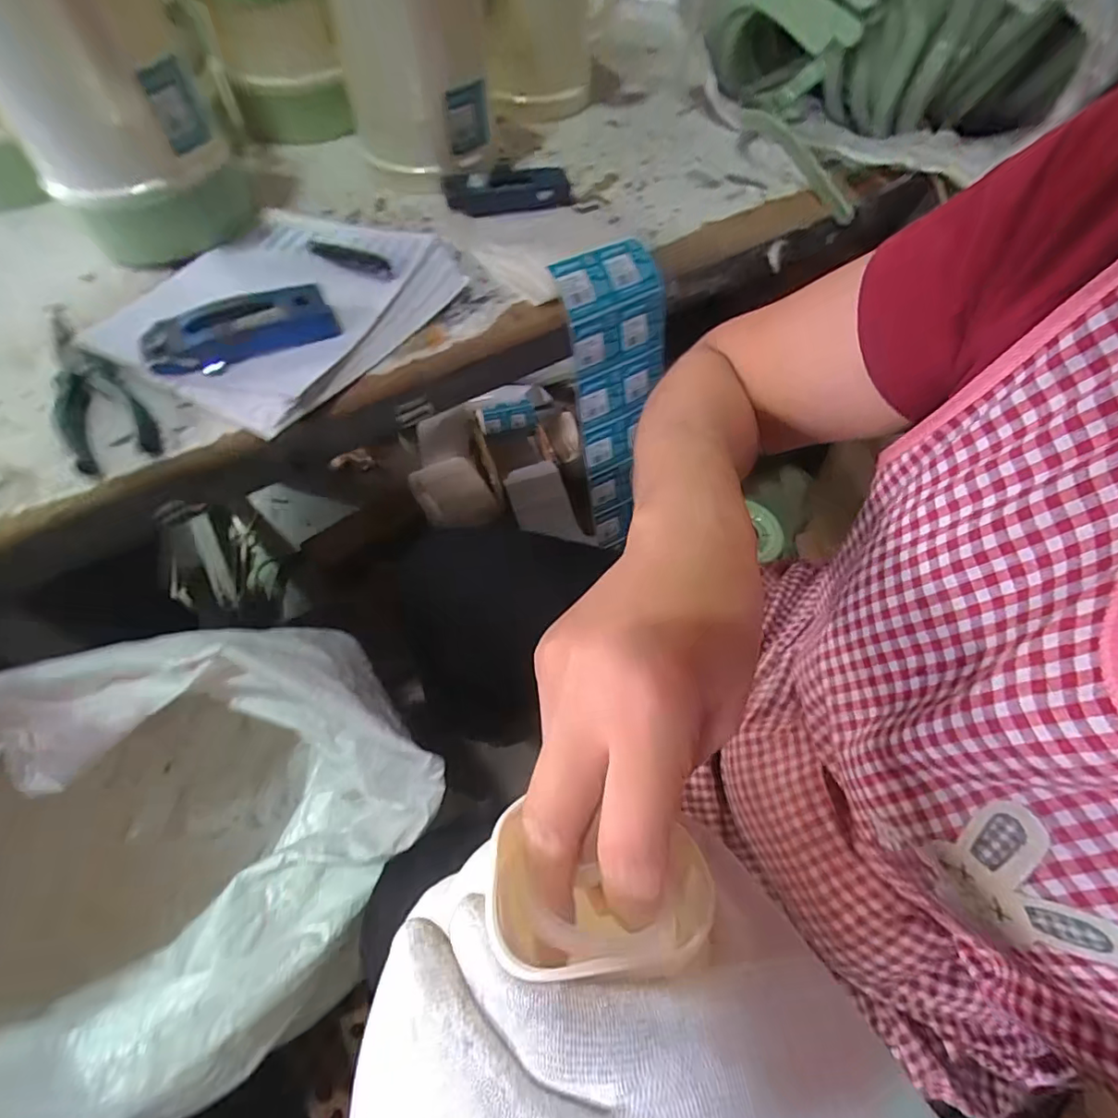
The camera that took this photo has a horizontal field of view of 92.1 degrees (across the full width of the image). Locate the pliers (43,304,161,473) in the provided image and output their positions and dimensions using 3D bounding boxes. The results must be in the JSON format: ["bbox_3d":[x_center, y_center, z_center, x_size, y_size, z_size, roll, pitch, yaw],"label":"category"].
[{"bbox_3d":[-0.373,-0.147,0.416,0.051,0.015,0.219,-34,66,-20],"label":"pliers"}]

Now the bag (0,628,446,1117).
[{"bbox_3d":[-0.295,0.238,0.449,0.364,0.233,0.304,-22,63,-15],"label":"bag"}]

